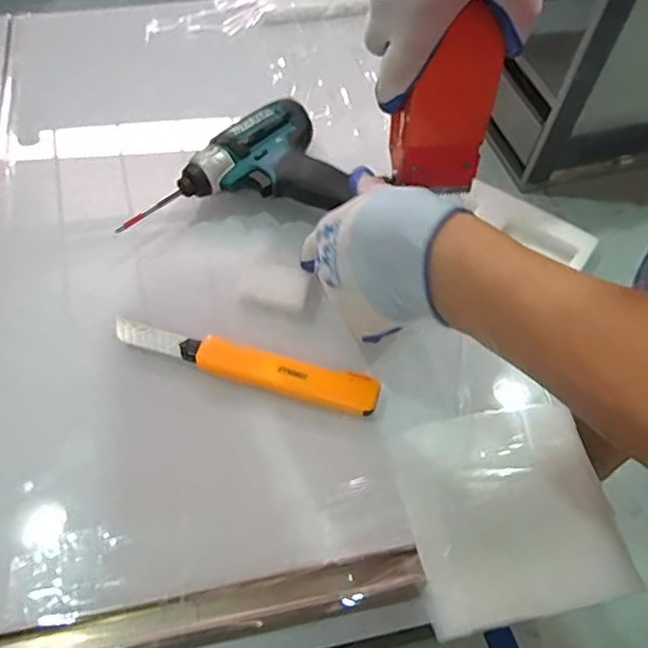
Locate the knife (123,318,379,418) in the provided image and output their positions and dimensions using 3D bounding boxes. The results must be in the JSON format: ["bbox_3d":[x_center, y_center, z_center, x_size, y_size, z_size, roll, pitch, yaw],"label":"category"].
[{"bbox_3d":[-0.063,0.031,0.455,0.211,0.015,0.028,14,58,6],"label":"knife"}]

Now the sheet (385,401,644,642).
[{"bbox_3d":[0.129,0.127,0.403,0.143,0.011,0.136,-9,59,-8],"label":"sheet"}]

